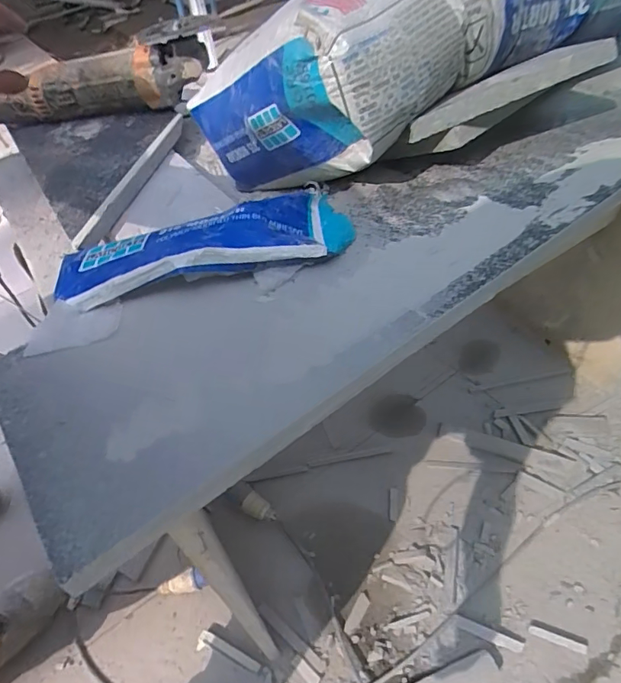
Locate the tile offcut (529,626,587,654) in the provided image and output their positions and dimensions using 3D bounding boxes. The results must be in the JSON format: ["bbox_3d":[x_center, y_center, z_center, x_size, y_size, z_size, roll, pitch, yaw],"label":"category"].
[{"bbox_3d":[0.437,0.526,0.877,0.093,0.005,0.015,13,52,20],"label":"tile offcut"}]

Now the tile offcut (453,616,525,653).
[{"bbox_3d":[0.321,0.526,0.895,0.120,0.005,0.020,15,52,21],"label":"tile offcut"}]

